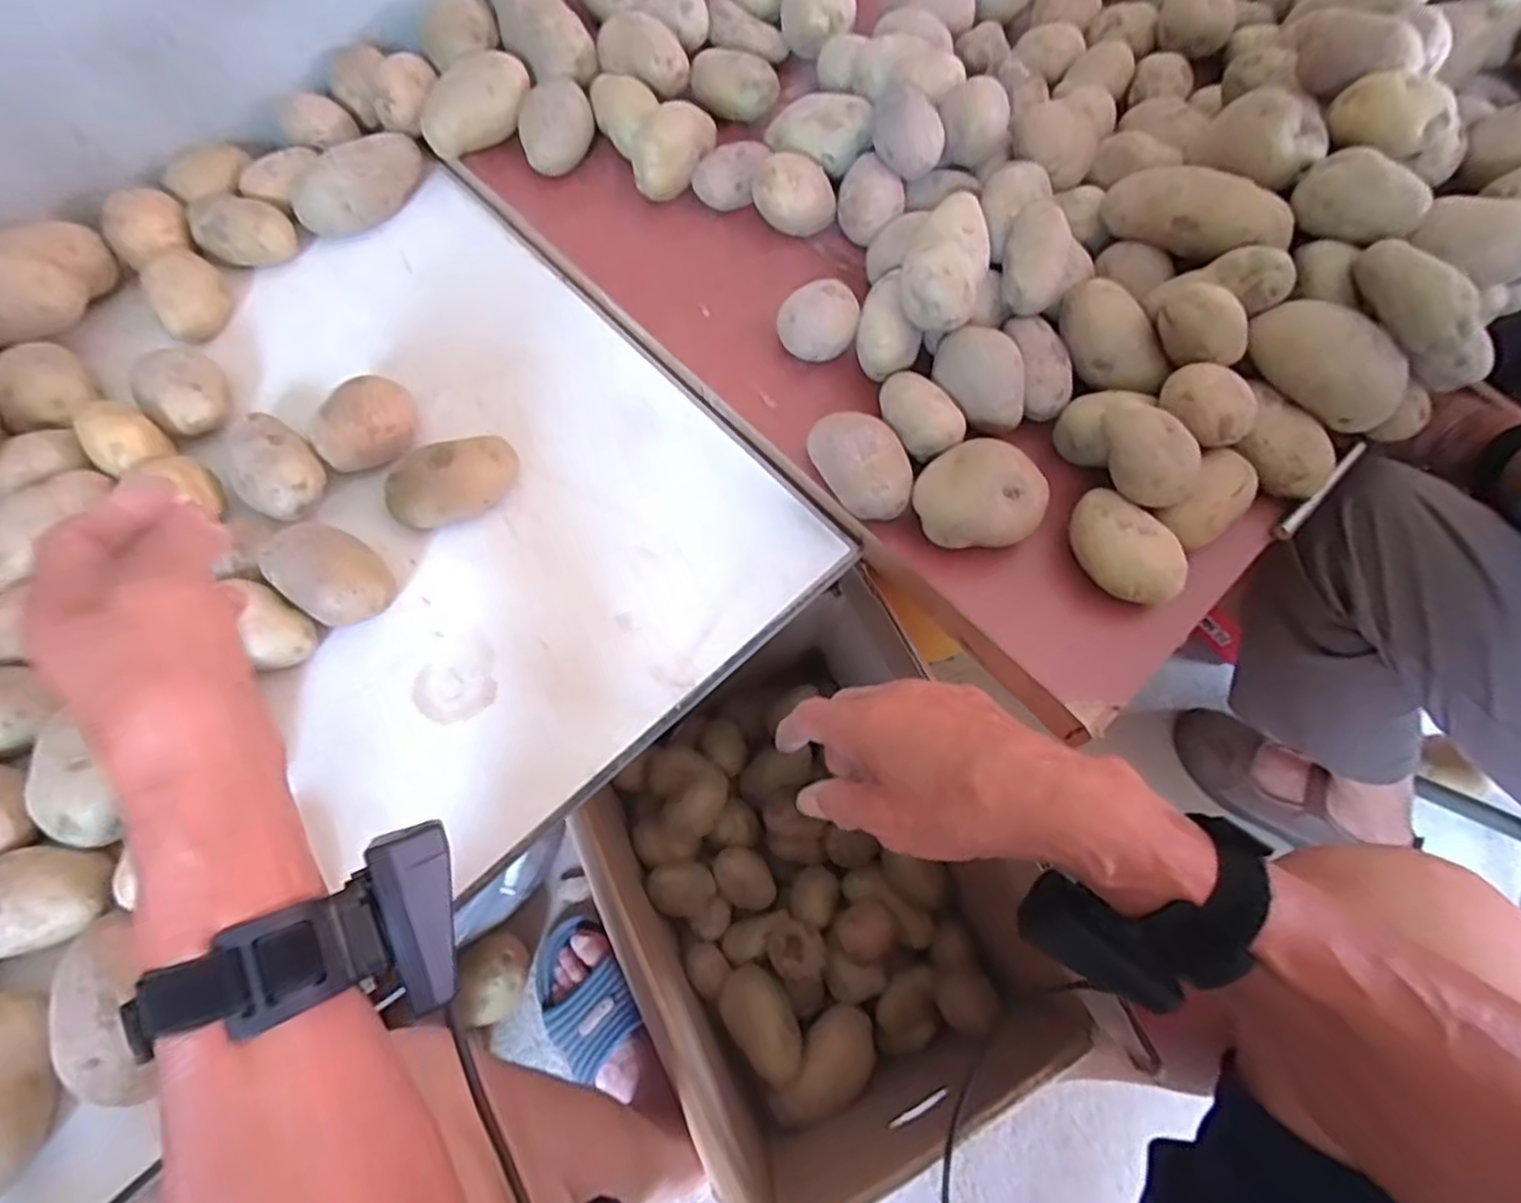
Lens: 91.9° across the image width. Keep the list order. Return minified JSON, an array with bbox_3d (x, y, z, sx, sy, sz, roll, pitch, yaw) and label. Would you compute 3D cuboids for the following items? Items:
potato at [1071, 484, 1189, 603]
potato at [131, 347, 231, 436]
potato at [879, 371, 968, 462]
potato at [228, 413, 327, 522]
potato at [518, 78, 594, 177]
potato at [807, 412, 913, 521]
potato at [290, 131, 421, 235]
[{"bbox_3d":[0.225,-0.030,0.462,0.044,0.043,0.078,-38,66,-17],"label":"potato"},{"bbox_3d":[-0.385,-0.142,0.493,0.043,0.035,0.051,37,69,20],"label":"potato"},{"bbox_3d":[0.106,-0.129,0.483,0.046,0.029,0.070,-14,62,-5],"label":"potato"},{"bbox_3d":[-0.314,-0.087,0.475,0.076,0.034,0.049,40,70,21],"label":"potato"},{"bbox_3d":[-0.160,-0.373,0.578,0.057,0.041,0.052,-13,62,-4],"label":"potato"},{"bbox_3d":[0.067,-0.087,0.478,0.048,0.042,0.075,-27,64,-12],"label":"potato"},{"bbox_3d":[-0.307,-0.324,0.567,0.103,0.042,0.042,-42,67,-18],"label":"potato"}]

